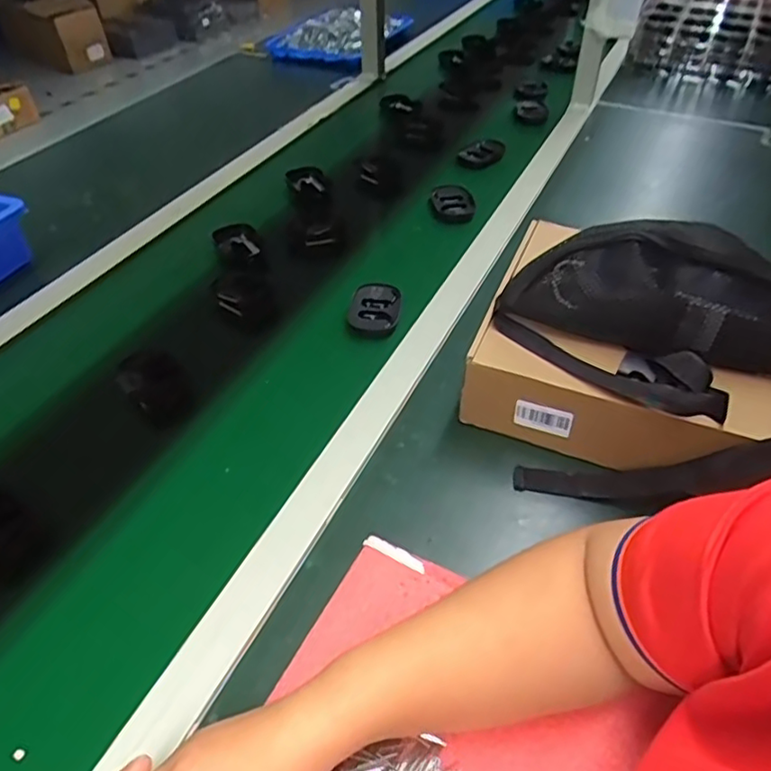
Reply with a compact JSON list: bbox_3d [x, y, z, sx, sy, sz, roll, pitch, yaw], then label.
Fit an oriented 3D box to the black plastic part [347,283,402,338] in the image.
[{"bbox_3d":[-0.011,-0.090,0.729,0.056,0.017,0.082,6,44,7],"label":"black plastic part"}]

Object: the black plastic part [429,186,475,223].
[{"bbox_3d":[0.098,-0.270,0.916,0.060,0.020,0.084,-5,44,-4],"label":"black plastic part"}]

